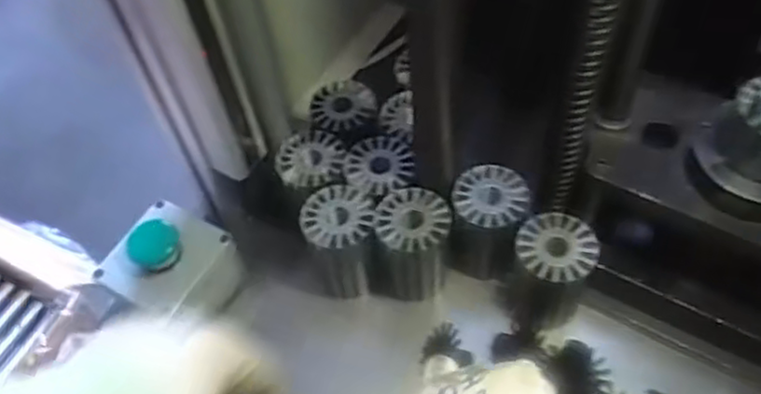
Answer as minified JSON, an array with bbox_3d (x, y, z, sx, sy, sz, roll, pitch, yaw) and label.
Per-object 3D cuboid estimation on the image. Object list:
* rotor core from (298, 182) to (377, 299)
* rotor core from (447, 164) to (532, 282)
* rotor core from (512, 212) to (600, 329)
[{"bbox_3d":[-0.027,0.036,0.537,0.049,0.076,0.056,-8,56,-1],"label":"rotor core"},{"bbox_3d":[0.080,0.024,0.538,0.051,0.079,0.060,13,58,13],"label":"rotor core"},{"bbox_3d":[0.121,0.056,0.513,0.051,0.082,0.051,-2,56,3],"label":"rotor core"}]

